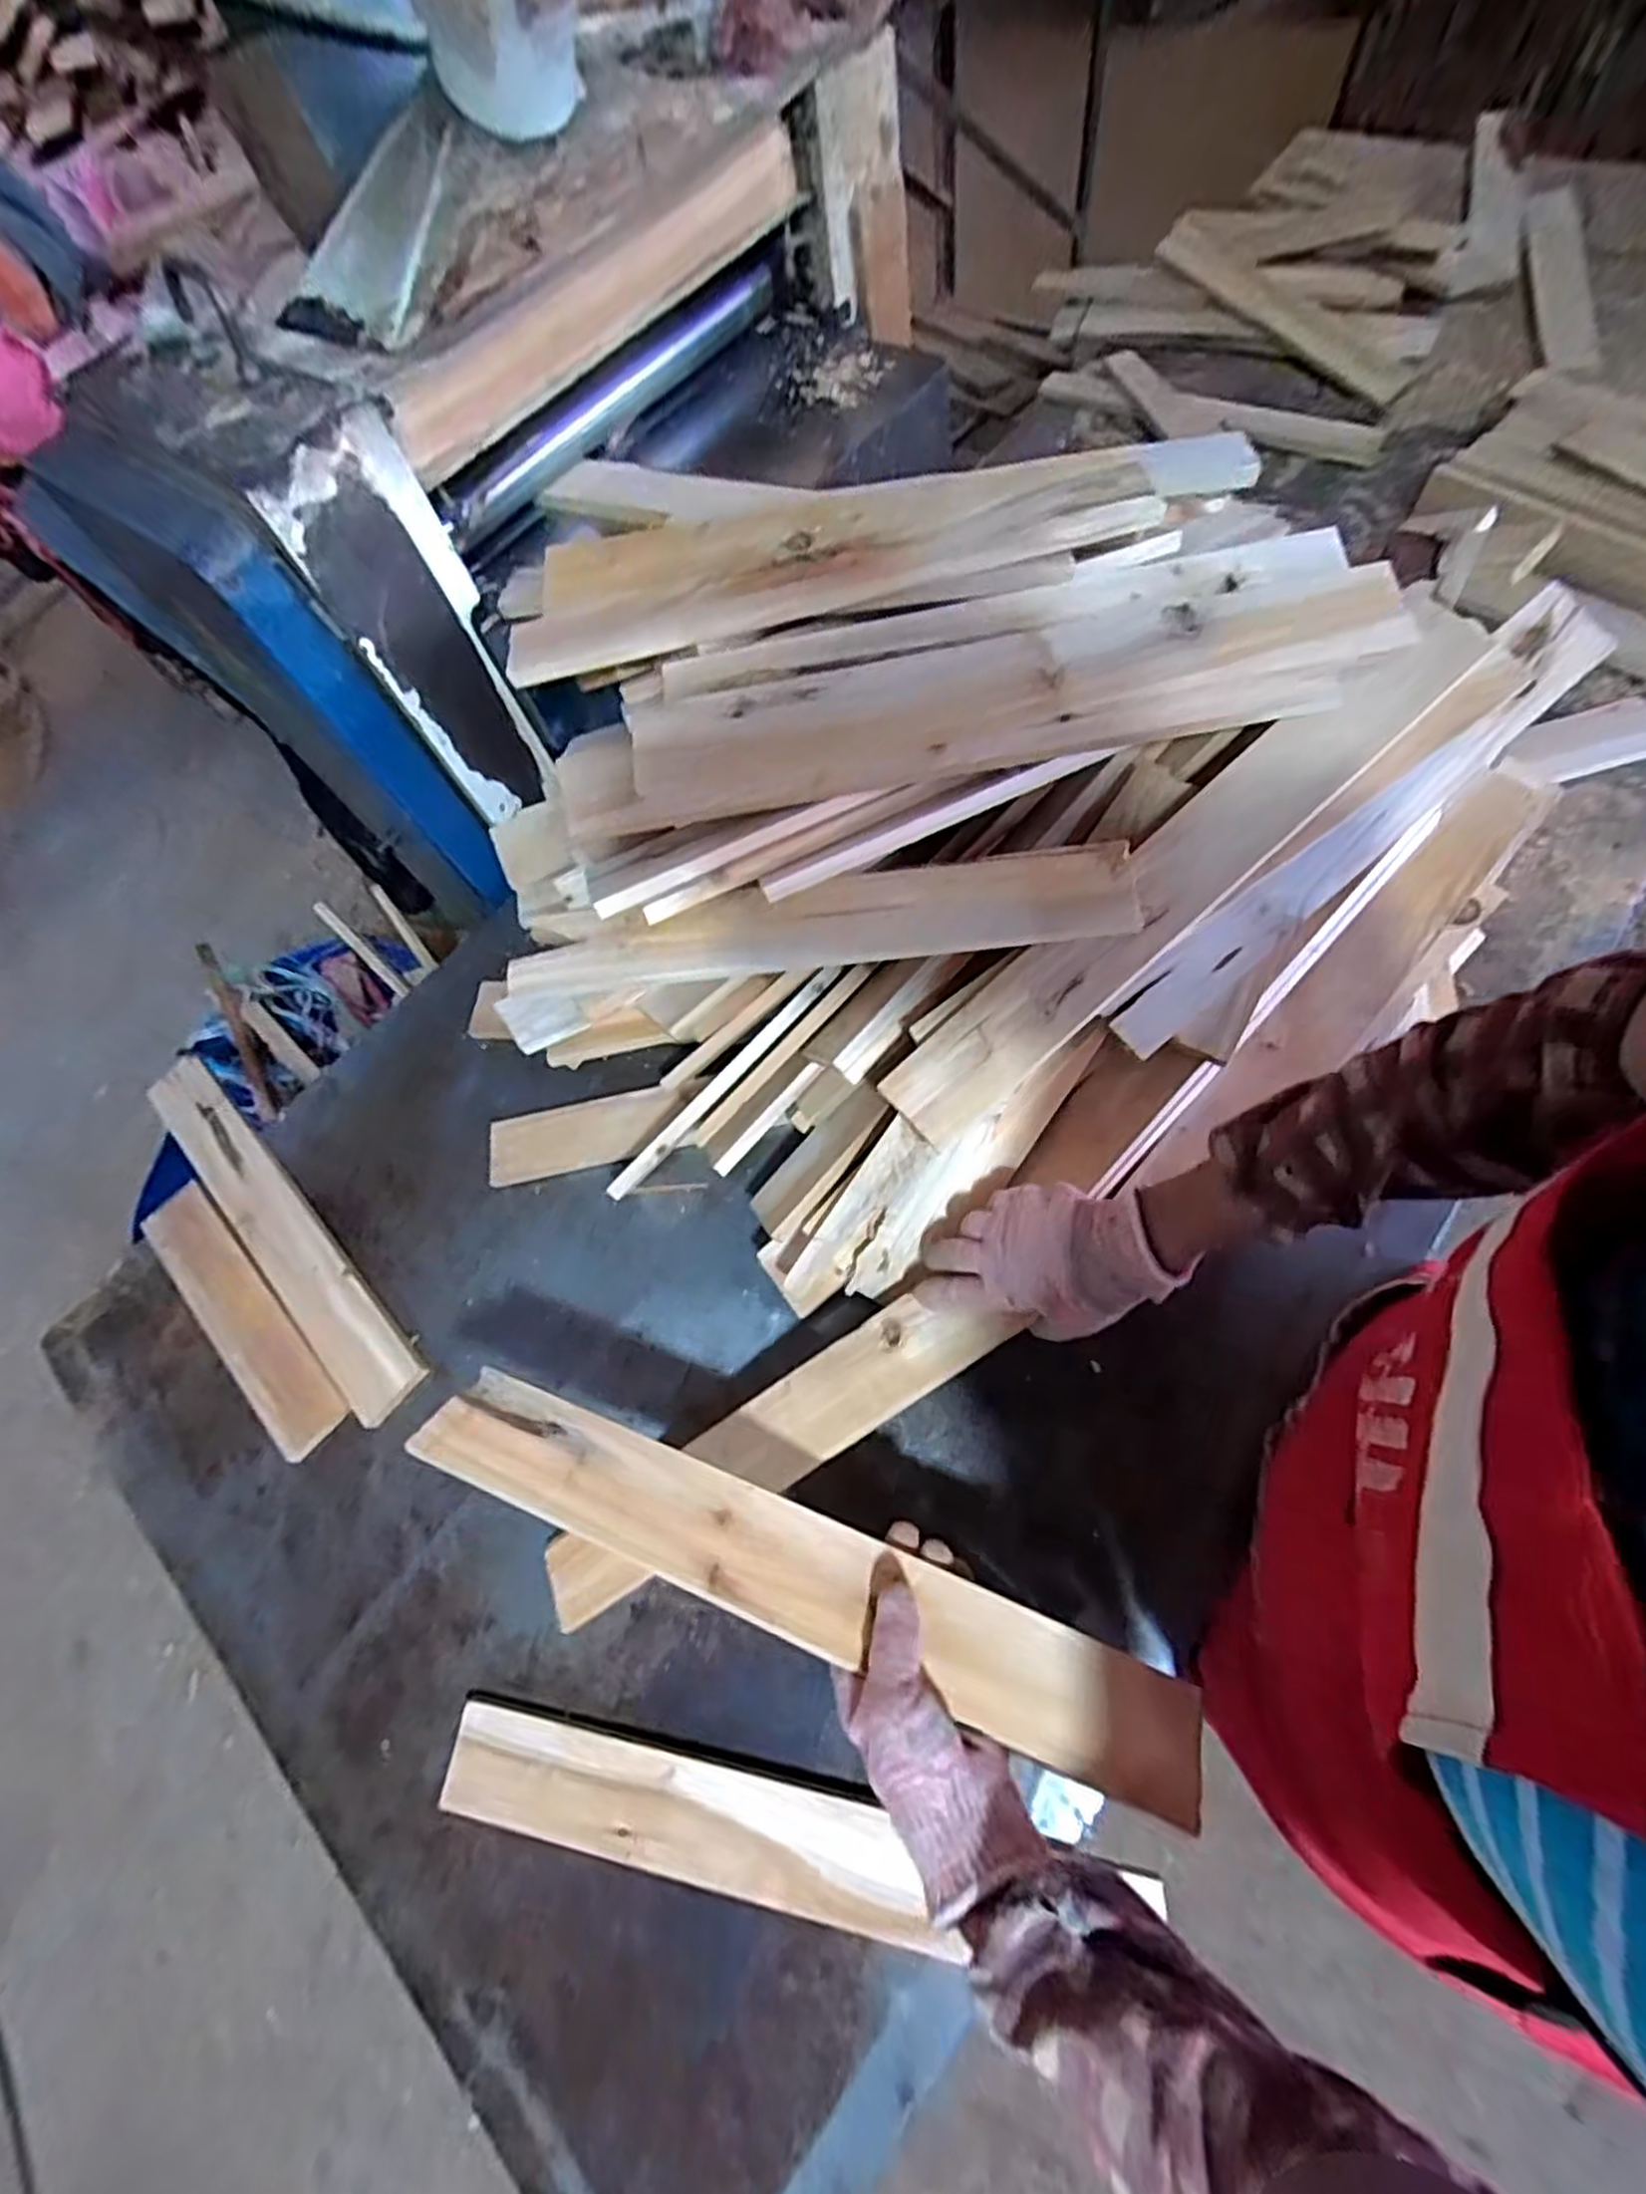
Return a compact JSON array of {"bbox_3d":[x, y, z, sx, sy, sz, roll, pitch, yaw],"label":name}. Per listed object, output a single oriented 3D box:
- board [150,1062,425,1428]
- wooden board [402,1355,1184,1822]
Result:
[{"bbox_3d":[-0.571,0.132,0.804,0.491,0.019,0.073,41,72,20],"label":"board"},{"bbox_3d":[-0.029,0.287,0.478,0.492,0.011,0.069,17,48,14],"label":"wooden board"}]

